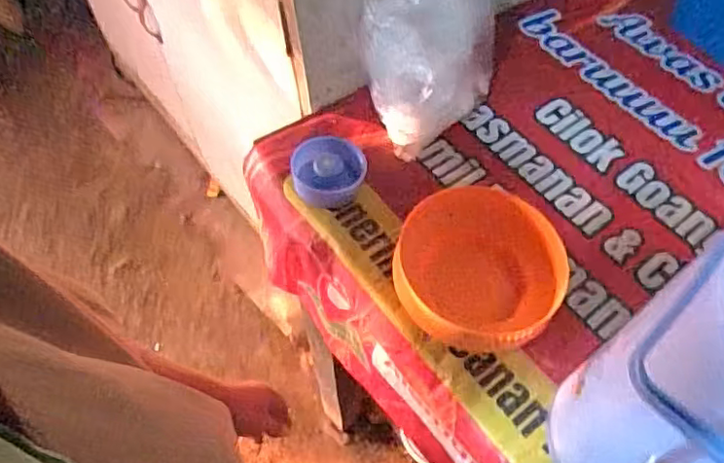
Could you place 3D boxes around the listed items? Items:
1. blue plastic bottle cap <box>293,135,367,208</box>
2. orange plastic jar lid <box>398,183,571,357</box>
[{"bbox_3d":[-0.034,-0.062,0.634,0.073,0.041,0.075,-1,58,1],"label":"blue plastic bottle cap"},{"bbox_3d":[0.108,0.039,0.572,0.149,0.063,0.154,-1,58,1],"label":"orange plastic jar lid"}]

